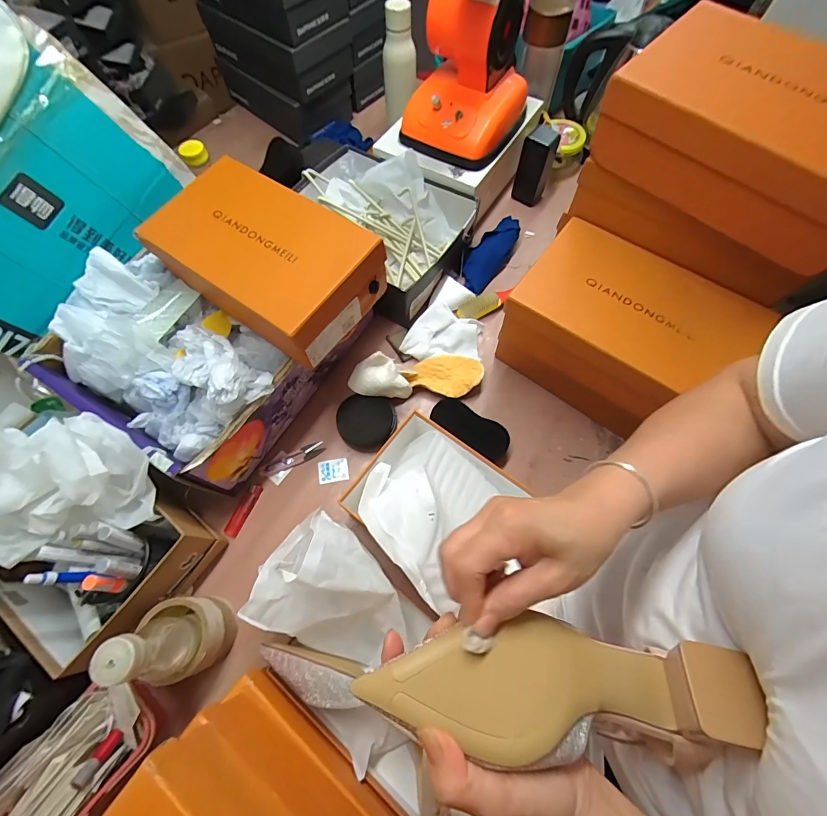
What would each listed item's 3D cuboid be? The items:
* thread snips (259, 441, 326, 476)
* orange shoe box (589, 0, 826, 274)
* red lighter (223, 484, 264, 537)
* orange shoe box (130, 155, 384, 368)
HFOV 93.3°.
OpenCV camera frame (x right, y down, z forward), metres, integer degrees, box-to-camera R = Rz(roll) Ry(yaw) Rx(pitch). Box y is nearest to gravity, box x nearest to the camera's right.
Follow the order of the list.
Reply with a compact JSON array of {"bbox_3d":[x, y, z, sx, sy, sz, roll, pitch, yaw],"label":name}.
[{"bbox_3d":[-0.190,0.081,0.617,0.101,0.010,0.024,-28,70,-11],"label":"thread snips"},{"bbox_3d":[0.357,-0.294,0.417,0.285,0.109,0.165,39,73,15],"label":"orange shoe box"},{"bbox_3d":[-0.255,0.154,0.588,0.018,0.016,0.079,22,69,9],"label":"red lighter"},{"bbox_3d":[-0.198,-0.201,0.528,0.286,0.091,0.168,33,71,13],"label":"orange shoe box"}]

